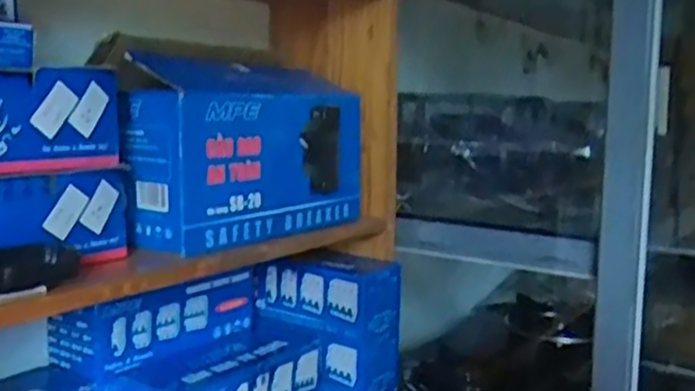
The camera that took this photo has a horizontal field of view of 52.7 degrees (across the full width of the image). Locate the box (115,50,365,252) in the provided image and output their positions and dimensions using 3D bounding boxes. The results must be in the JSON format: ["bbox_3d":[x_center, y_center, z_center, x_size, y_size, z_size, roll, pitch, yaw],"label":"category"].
[{"bbox_3d":[-0.095,-0.048,0.785,0.113,0.170,0.318,6,9,29],"label":"box"}]

